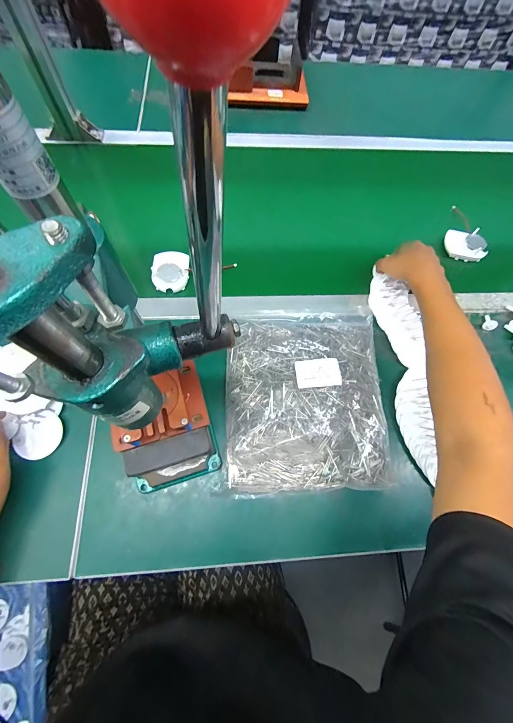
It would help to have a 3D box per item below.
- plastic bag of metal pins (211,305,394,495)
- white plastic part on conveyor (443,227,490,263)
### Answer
[{"bbox_3d":[0.070,0.040,0.429,0.227,0.059,0.278,2,67,-2],"label":"plastic bag of metal pins"},{"bbox_3d":[0.399,-0.222,0.572,0.069,0.032,0.058,10,67,1],"label":"white plastic part on conveyor"}]

